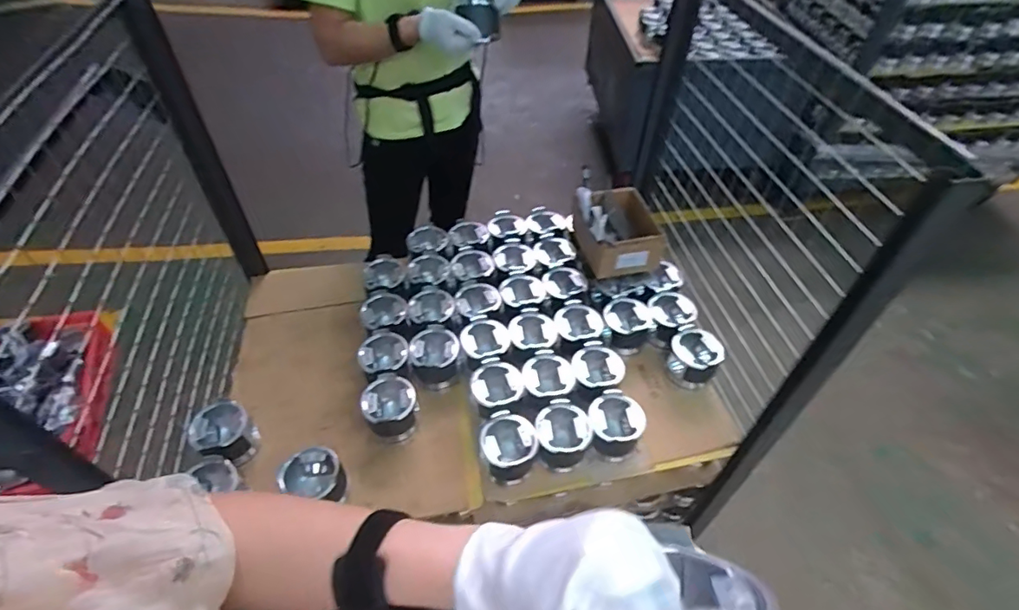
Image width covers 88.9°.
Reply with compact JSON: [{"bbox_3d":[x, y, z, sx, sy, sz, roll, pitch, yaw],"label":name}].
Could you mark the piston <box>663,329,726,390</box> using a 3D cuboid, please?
[{"bbox_3d":[0.380,0.117,1.081,0.097,0.094,0.100,0,48,0],"label":"piston"}]

